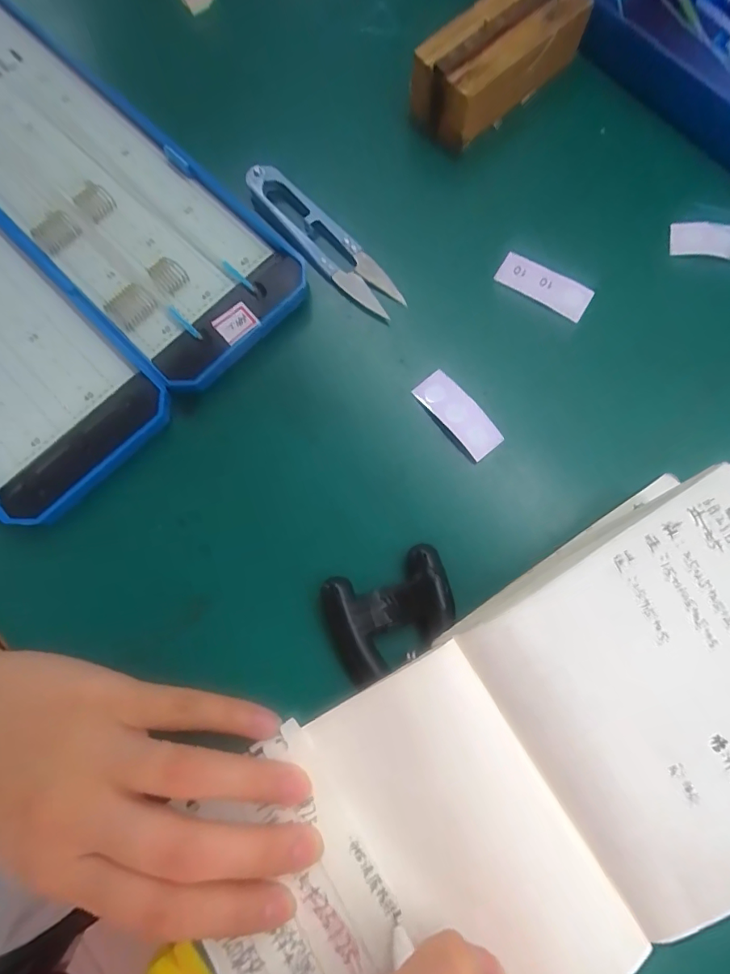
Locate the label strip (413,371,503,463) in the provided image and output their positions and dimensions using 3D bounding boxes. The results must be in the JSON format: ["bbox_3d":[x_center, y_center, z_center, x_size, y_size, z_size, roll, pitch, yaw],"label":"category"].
[{"bbox_3d":[0.043,-0.033,0.223,0.017,0.010,0.044,-41,79,-9],"label":"label strip"}]

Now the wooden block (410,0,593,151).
[{"bbox_3d":[0.067,-0.215,0.248,0.089,0.038,0.039,-43,79,-9],"label":"wooden block"}]

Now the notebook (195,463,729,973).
[{"bbox_3d":[0.059,0.109,0.169,0.243,0.025,0.128,-35,86,5],"label":"notebook"}]

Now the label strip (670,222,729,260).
[{"bbox_3d":[0.175,-0.121,0.239,0.046,0.004,0.017,8,96,8],"label":"label strip"}]

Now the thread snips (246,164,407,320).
[{"bbox_3d":[-0.021,-0.123,0.240,0.101,0.016,0.021,44,81,10],"label":"thread snips"}]

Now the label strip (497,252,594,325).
[{"bbox_3d":[0.088,-0.099,0.238,0.045,0.004,0.016,31,96,7],"label":"label strip"}]

